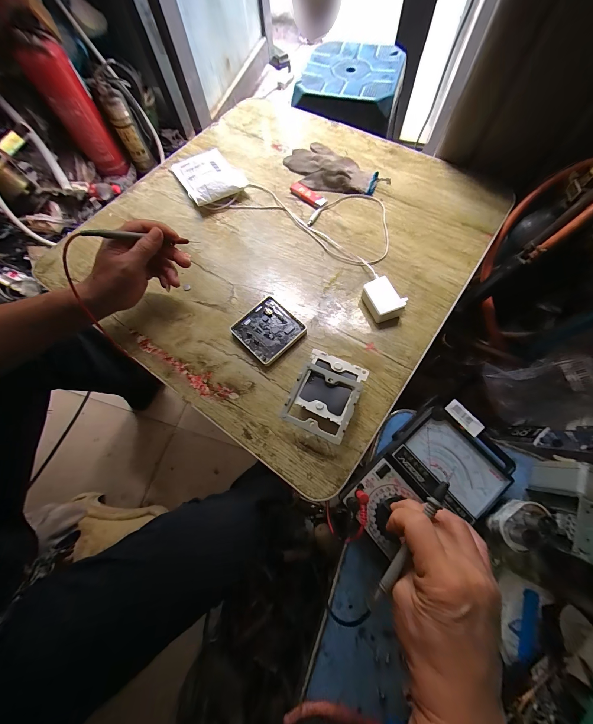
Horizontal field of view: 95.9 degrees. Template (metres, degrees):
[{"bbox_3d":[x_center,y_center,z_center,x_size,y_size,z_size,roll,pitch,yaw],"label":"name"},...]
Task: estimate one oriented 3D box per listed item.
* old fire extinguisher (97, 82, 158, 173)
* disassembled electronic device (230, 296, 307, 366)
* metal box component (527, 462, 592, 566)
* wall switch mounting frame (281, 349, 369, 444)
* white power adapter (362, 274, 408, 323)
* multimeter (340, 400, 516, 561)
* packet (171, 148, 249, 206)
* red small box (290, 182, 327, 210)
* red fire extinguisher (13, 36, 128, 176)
[{"bbox_3d":[-0.687,-0.940,1.101,0.090,0.279,0.076,-31,72,-8],"label":"old fire extinguisher"},{"bbox_3d":[-0.044,-0.049,0.414,0.087,0.013,0.088,-42,72,-14],"label":"disassembled electronic device"},{"bbox_3d":[0.307,0.163,0.284,0.080,0.063,0.095,21,70,11],"label":"metal box component"},{"bbox_3d":[0.038,0.046,0.360,0.081,0.035,0.105,24,71,12],"label":"wall switch mounting frame"},{"bbox_3d":[0.135,-0.098,0.414,0.050,0.029,0.065,-21,69,-6],"label":"white power adapter"},{"bbox_3d":[0.156,0.132,0.317,0.191,0.041,0.114,-33,70,-10],"label":"multimeter"},{"bbox_3d":[-0.180,-0.387,0.541,0.118,0.038,0.175,-30,70,-9],"label":"packet"},{"bbox_3d":[0.024,-0.322,0.518,0.029,0.009,0.078,-42,72,-13],"label":"red small box"},{"bbox_3d":[-0.798,-0.897,0.996,0.137,0.367,0.125,-35,72,-9],"label":"red fire extinguisher"}]

